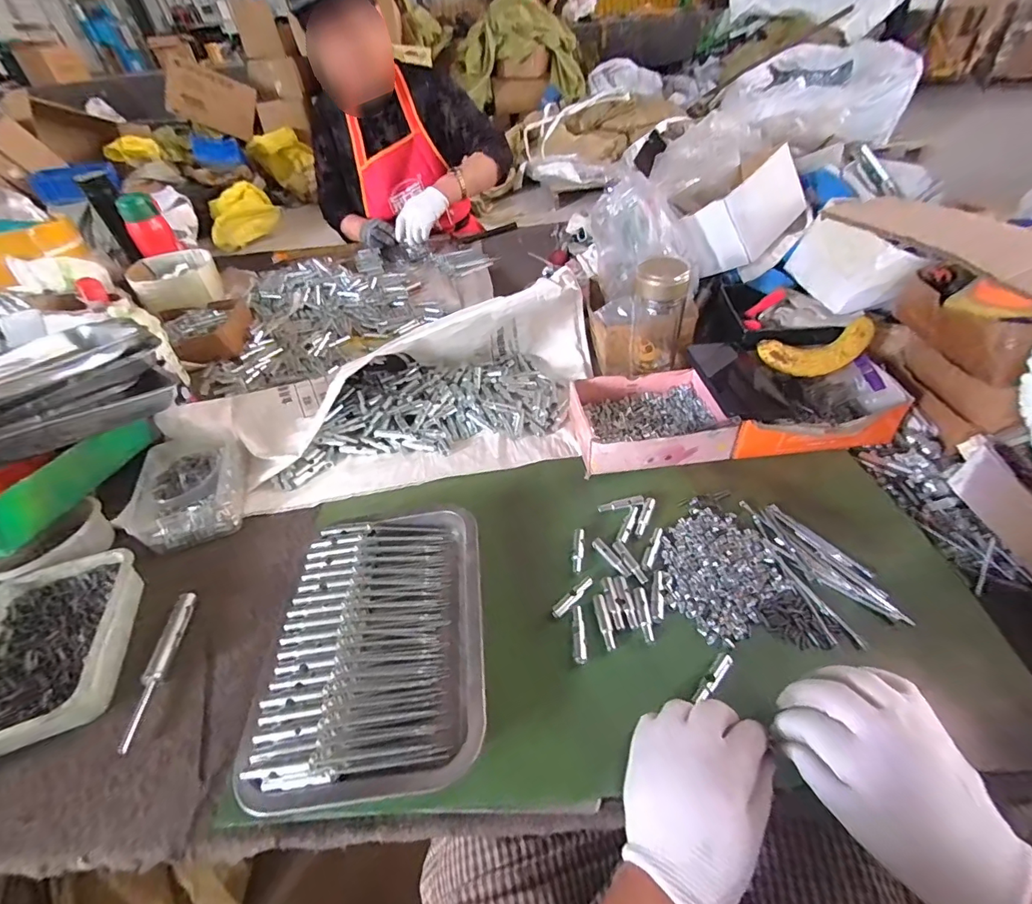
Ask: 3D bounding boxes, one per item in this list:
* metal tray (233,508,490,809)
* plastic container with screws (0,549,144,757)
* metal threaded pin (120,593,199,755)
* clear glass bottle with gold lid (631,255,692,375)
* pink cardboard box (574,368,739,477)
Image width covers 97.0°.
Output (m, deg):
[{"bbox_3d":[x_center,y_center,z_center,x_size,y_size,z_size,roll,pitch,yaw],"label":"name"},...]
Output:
[{"bbox_3d":[-0.115,0.160,0.408,0.173,0.047,0.237,-6,44,0],"label":"metal tray"},{"bbox_3d":[-0.445,0.186,0.427,0.134,0.038,0.172,-17,45,-10],"label":"plastic container with screws"},{"bbox_3d":[-0.331,0.197,0.426,0.016,0.016,0.137,-9,44,-2],"label":"metal threaded pin"},{"bbox_3d":[0.182,-0.175,0.589,0.070,0.150,0.063,9,46,16],"label":"clear glass bottle with gold lid"},{"bbox_3d":[0.162,-0.044,0.570,0.173,0.048,0.147,-8,44,-1],"label":"pink cardboard box"}]

